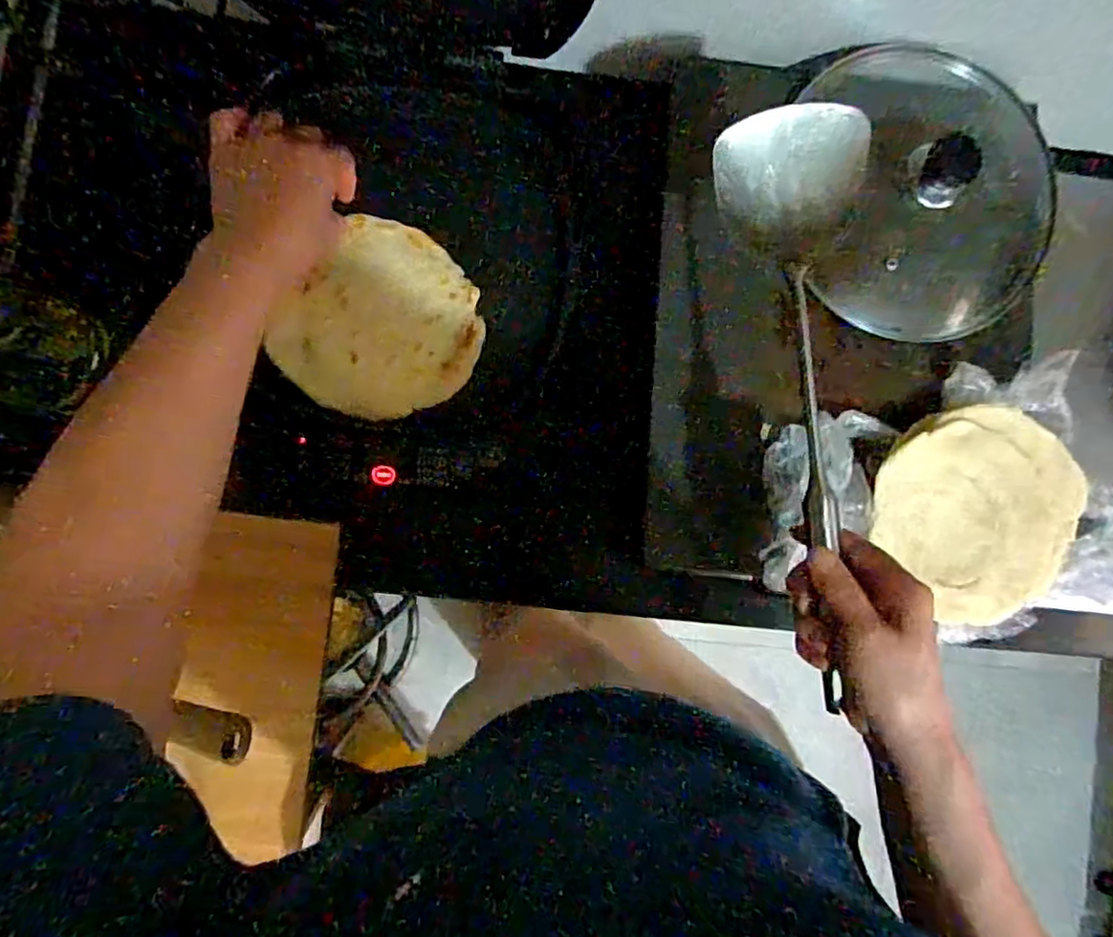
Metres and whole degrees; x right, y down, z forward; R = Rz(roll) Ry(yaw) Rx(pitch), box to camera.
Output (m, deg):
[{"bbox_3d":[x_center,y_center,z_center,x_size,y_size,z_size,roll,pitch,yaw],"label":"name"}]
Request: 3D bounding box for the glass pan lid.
[{"bbox_3d":[0.333,-0.234,0.544,0.218,0.065,0.225,0,88,-5],"label":"glass pan lid"}]

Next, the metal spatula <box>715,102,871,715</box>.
[{"bbox_3d":[0.154,-0.042,0.409,0.095,0.051,0.373,-1,87,-5],"label":"metal spatula"}]

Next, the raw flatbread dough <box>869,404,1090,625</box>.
[{"bbox_3d":[0.358,0.035,0.530,0.170,0.014,0.174,0,88,-5],"label":"raw flatbread dough"}]

